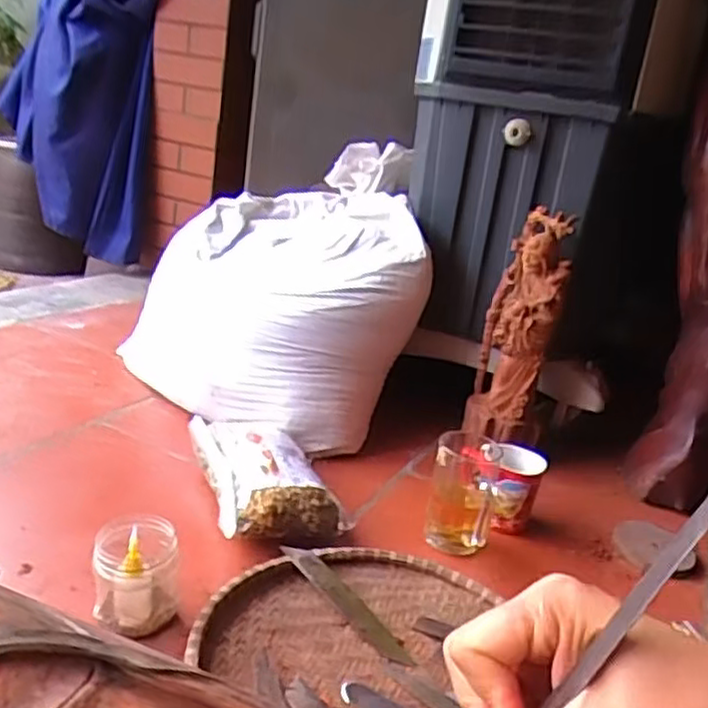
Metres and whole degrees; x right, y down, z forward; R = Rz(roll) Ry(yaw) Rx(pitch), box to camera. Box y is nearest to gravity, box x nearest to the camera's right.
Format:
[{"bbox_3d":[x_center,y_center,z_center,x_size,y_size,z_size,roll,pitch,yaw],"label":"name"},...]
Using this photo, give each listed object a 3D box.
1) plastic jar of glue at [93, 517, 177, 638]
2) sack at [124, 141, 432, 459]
[{"bbox_3d":[-0.197,0.198,0.657,0.069,0.095,0.063,8,19,-3],"label":"plastic jar of glue"},{"bbox_3d":[-0.096,-0.107,1.150,0.378,0.365,0.450,-10,27,-44],"label":"sack"}]

